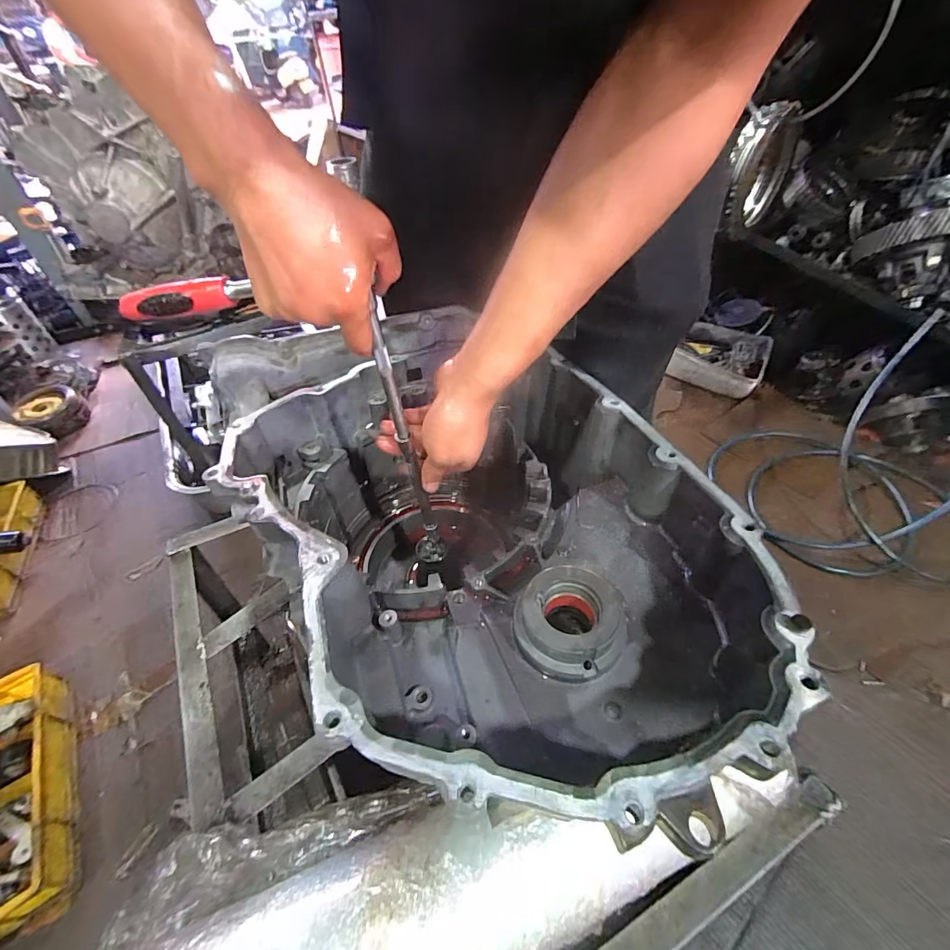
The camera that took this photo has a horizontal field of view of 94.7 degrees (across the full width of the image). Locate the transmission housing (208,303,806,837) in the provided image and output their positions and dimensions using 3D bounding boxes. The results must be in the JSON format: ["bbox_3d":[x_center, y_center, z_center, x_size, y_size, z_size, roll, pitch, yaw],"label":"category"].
[{"bbox_3d":[-0.004,0.046,0.450,0.341,0.262,0.518,-32,57,-20],"label":"transmission housing"}]

